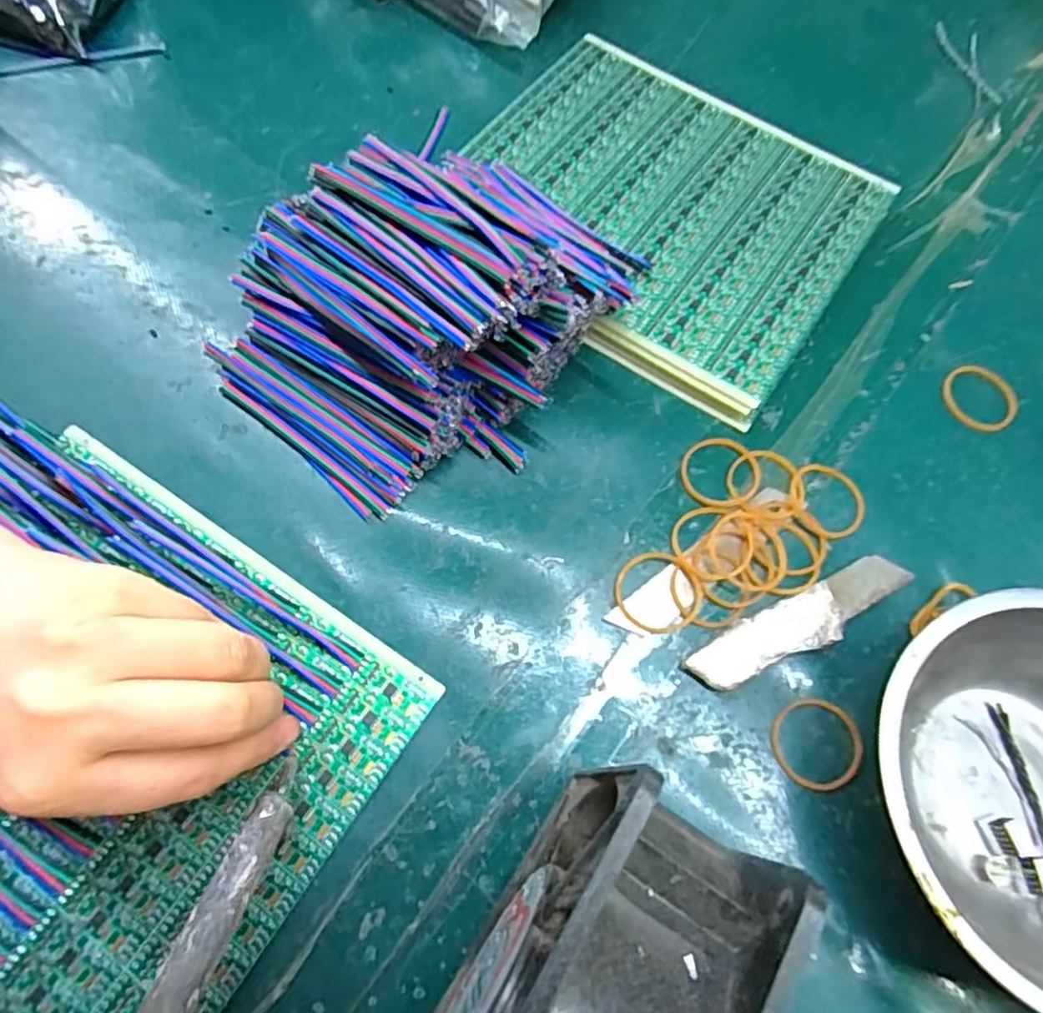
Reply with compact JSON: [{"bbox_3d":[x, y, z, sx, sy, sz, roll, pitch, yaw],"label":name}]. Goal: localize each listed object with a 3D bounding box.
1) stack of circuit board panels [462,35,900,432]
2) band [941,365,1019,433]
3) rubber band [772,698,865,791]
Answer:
[{"bbox_3d":[0.070,-0.153,0.336,0.192,0.013,0.173,33,70,11],"label":"stack of circuit board panels"},{"bbox_3d":[0.214,-0.051,0.305,0.034,0.004,0.032,1,67,-2],"label":"band"},{"bbox_3d":[0.110,0.088,0.242,0.034,0.004,0.031,1,67,-2],"label":"rubber band"}]

